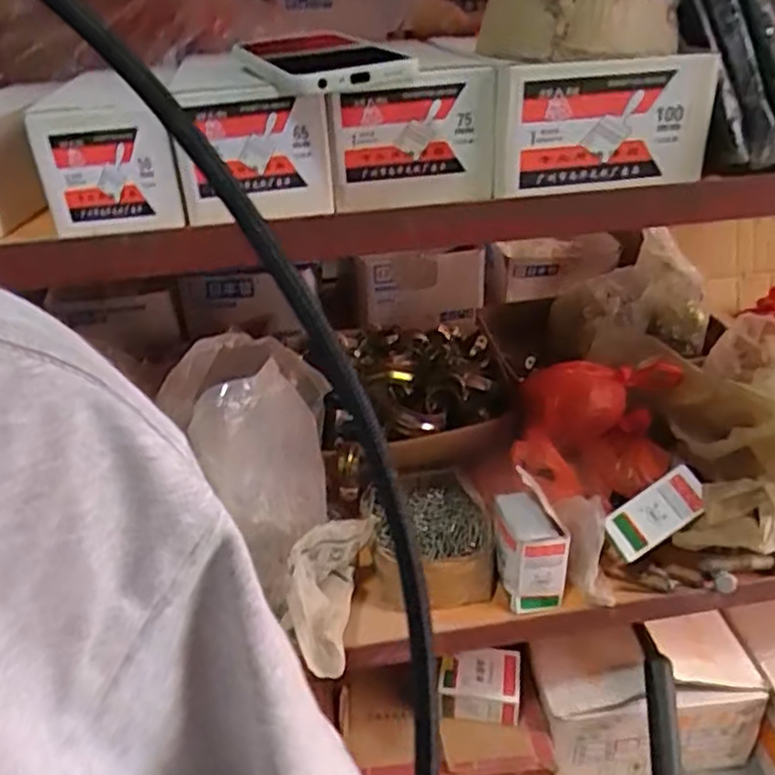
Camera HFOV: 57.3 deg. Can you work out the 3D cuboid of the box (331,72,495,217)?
[{"bbox_3d":[0.015,-0.149,0.431,0.096,0.073,0.036,-3,31,1],"label":"box"}]

